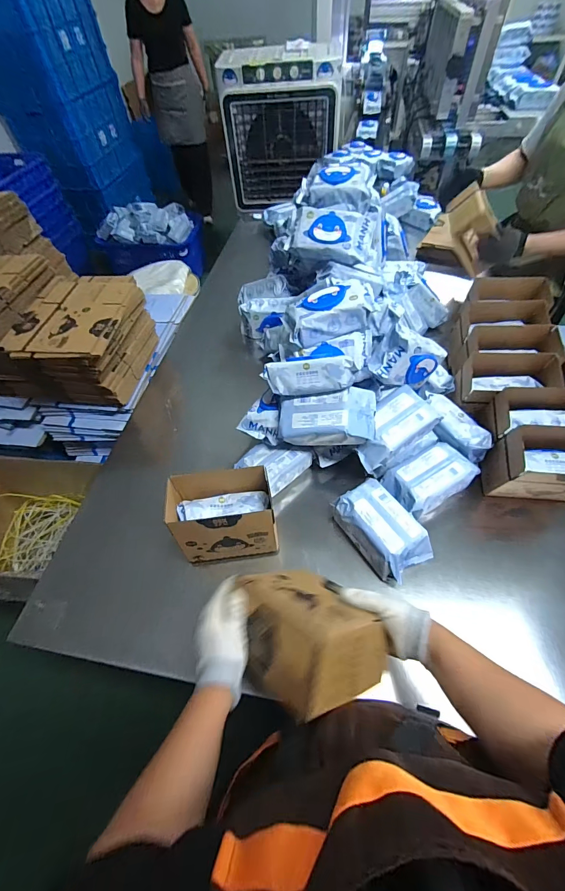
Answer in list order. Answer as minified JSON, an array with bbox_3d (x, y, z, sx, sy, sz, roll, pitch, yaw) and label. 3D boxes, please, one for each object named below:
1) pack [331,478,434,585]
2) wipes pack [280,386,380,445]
[{"bbox_3d":[0.199,0.172,0.699,0.113,0.096,0.182,-31,58,-17],"label":"pack"},{"bbox_3d":[0.093,-0.060,0.723,0.199,0.076,0.111,2,55,5],"label":"wipes pack"}]

